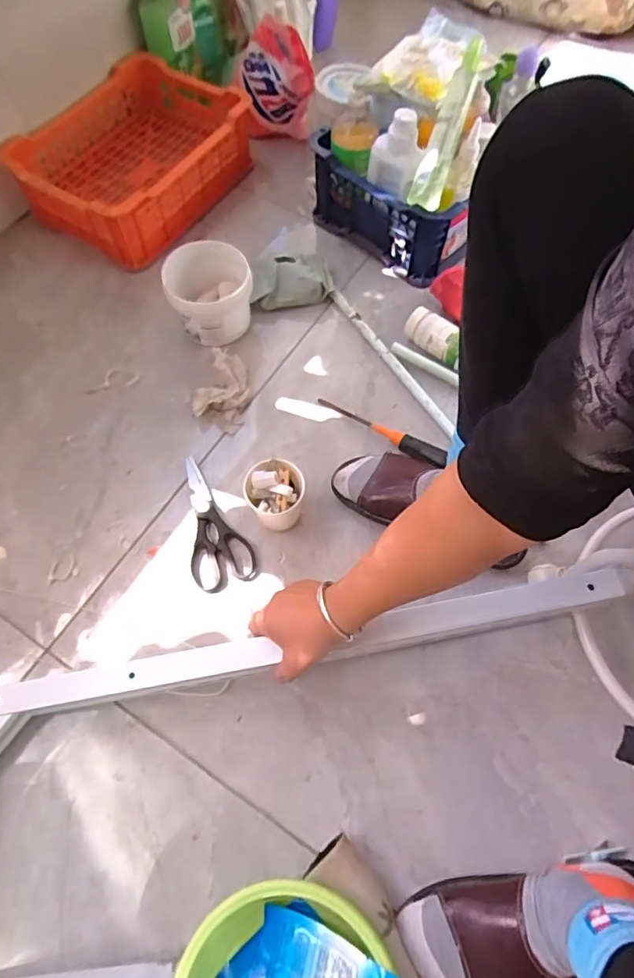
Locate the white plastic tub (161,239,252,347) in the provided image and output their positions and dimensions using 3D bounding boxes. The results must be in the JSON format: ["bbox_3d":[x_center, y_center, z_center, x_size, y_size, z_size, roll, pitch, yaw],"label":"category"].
[{"bbox_3d":[-0.160,-0.290,0.803,0.118,0.104,0.121,0,64,0],"label":"white plastic tub"}]

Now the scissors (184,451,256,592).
[{"bbox_3d":[-0.132,0.041,0.699,0.078,0.019,0.181,-11,65,-6],"label":"scissors"}]

